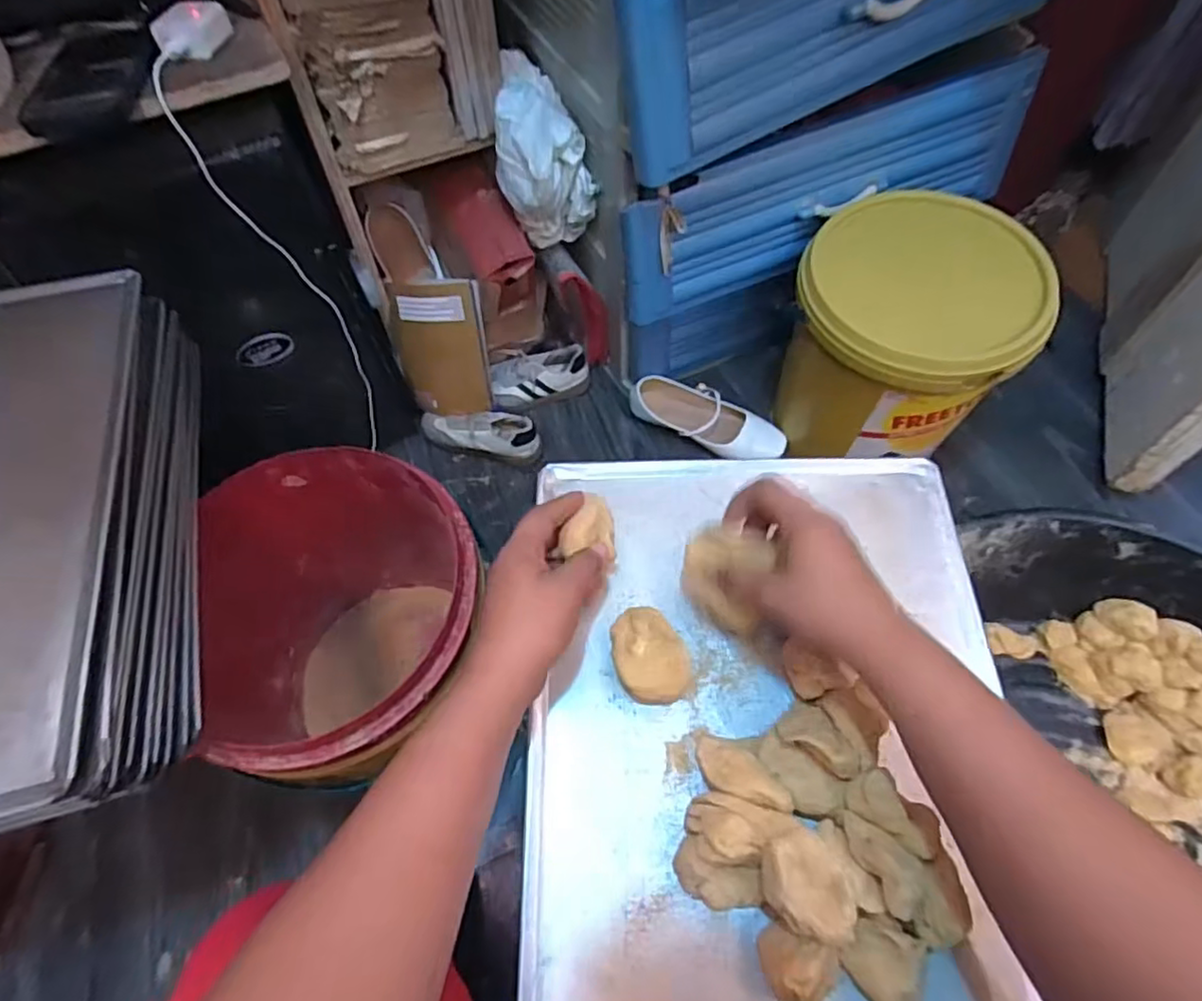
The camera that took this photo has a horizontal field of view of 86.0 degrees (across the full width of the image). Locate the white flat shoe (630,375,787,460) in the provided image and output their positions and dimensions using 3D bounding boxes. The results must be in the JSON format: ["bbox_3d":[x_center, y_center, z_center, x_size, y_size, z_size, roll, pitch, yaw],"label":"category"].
[{"bbox_3d":[0.168,-0.128,1.004,0.244,0.058,0.095,27,63,19],"label":"white flat shoe"}]

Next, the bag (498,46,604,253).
[{"bbox_3d":[-0.079,-0.443,0.838,0.114,0.175,0.146,-14,58,-5],"label":"bag"}]

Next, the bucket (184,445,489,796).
[{"bbox_3d":[-0.247,0.149,0.685,0.279,0.318,0.268,-2,57,3],"label":"bucket"}]

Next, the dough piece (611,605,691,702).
[{"bbox_3d":[0.033,0.106,0.444,0.047,0.027,0.061,-18,58,-7],"label":"dough piece"}]

